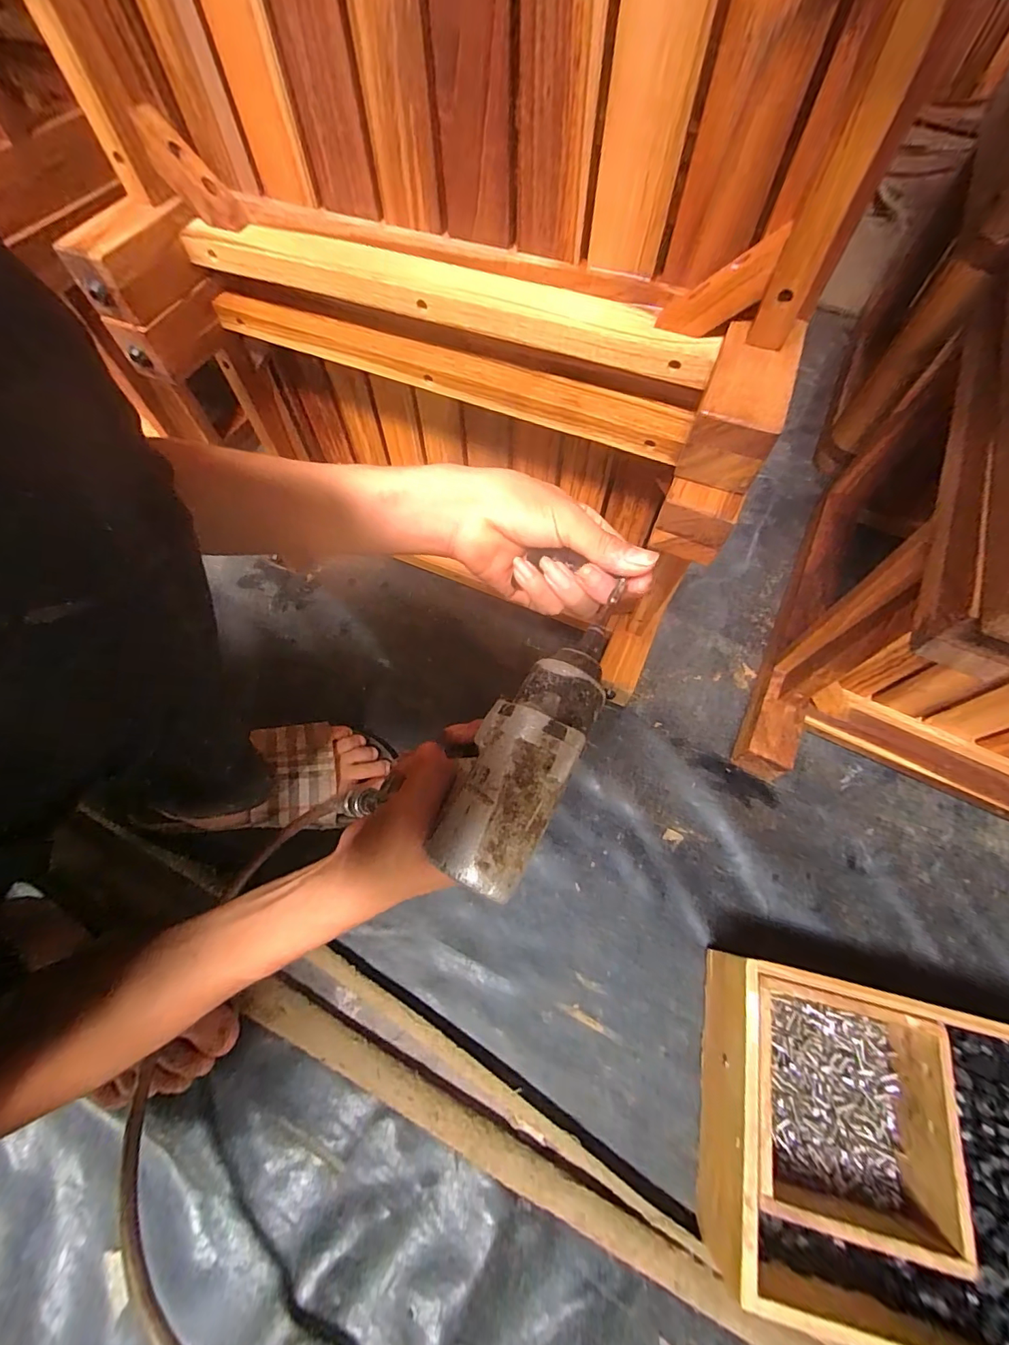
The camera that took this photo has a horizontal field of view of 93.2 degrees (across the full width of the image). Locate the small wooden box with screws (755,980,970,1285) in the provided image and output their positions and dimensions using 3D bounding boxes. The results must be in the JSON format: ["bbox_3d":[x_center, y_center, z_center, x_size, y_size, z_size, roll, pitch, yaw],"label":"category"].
[{"bbox_3d":[0.252,0.321,0.356,0.141,0.056,0.137,13,66,6],"label":"small wooden box with screws"}]

